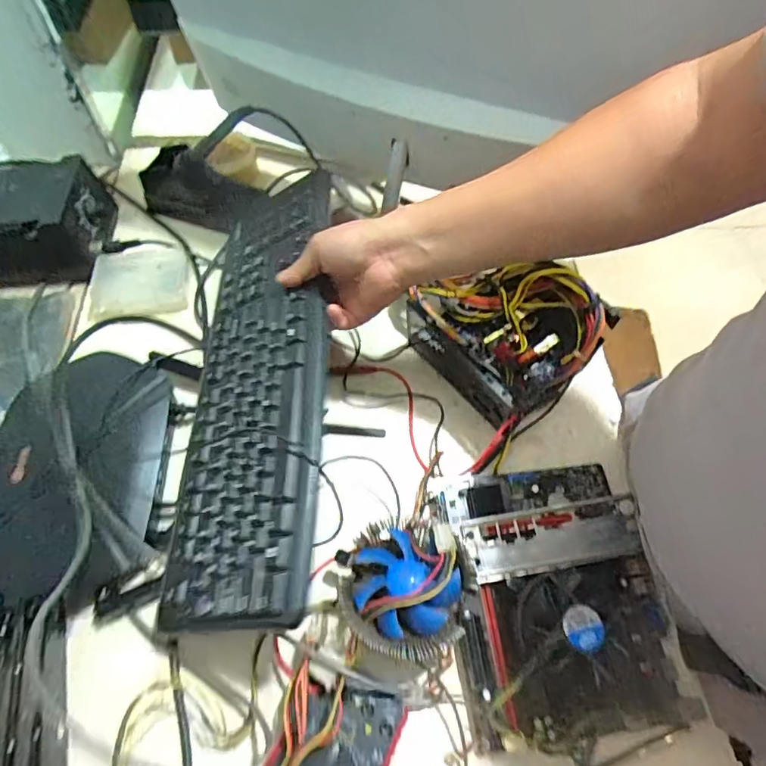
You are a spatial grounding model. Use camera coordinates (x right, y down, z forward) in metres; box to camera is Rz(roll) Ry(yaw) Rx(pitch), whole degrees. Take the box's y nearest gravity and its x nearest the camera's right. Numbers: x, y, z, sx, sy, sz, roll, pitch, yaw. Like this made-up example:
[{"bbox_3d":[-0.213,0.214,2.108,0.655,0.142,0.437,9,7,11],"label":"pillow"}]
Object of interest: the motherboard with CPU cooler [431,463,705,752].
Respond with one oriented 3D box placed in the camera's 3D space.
[{"bbox_3d":[0.149,0.175,0.435,0.177,0.055,0.222,-7,61,-6],"label":"motherboard with CPU cooler"}]

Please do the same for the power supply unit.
[{"bbox_3d":[0.131,-0.056,0.541,0.160,0.080,0.152,-29,65,-17],"label":"power supply unit"}]

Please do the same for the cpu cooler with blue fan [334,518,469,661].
[{"bbox_3d":[0.013,0.165,0.425,0.096,0.065,0.111,-5,60,-5],"label":"cpu cooler with blue fan"}]

